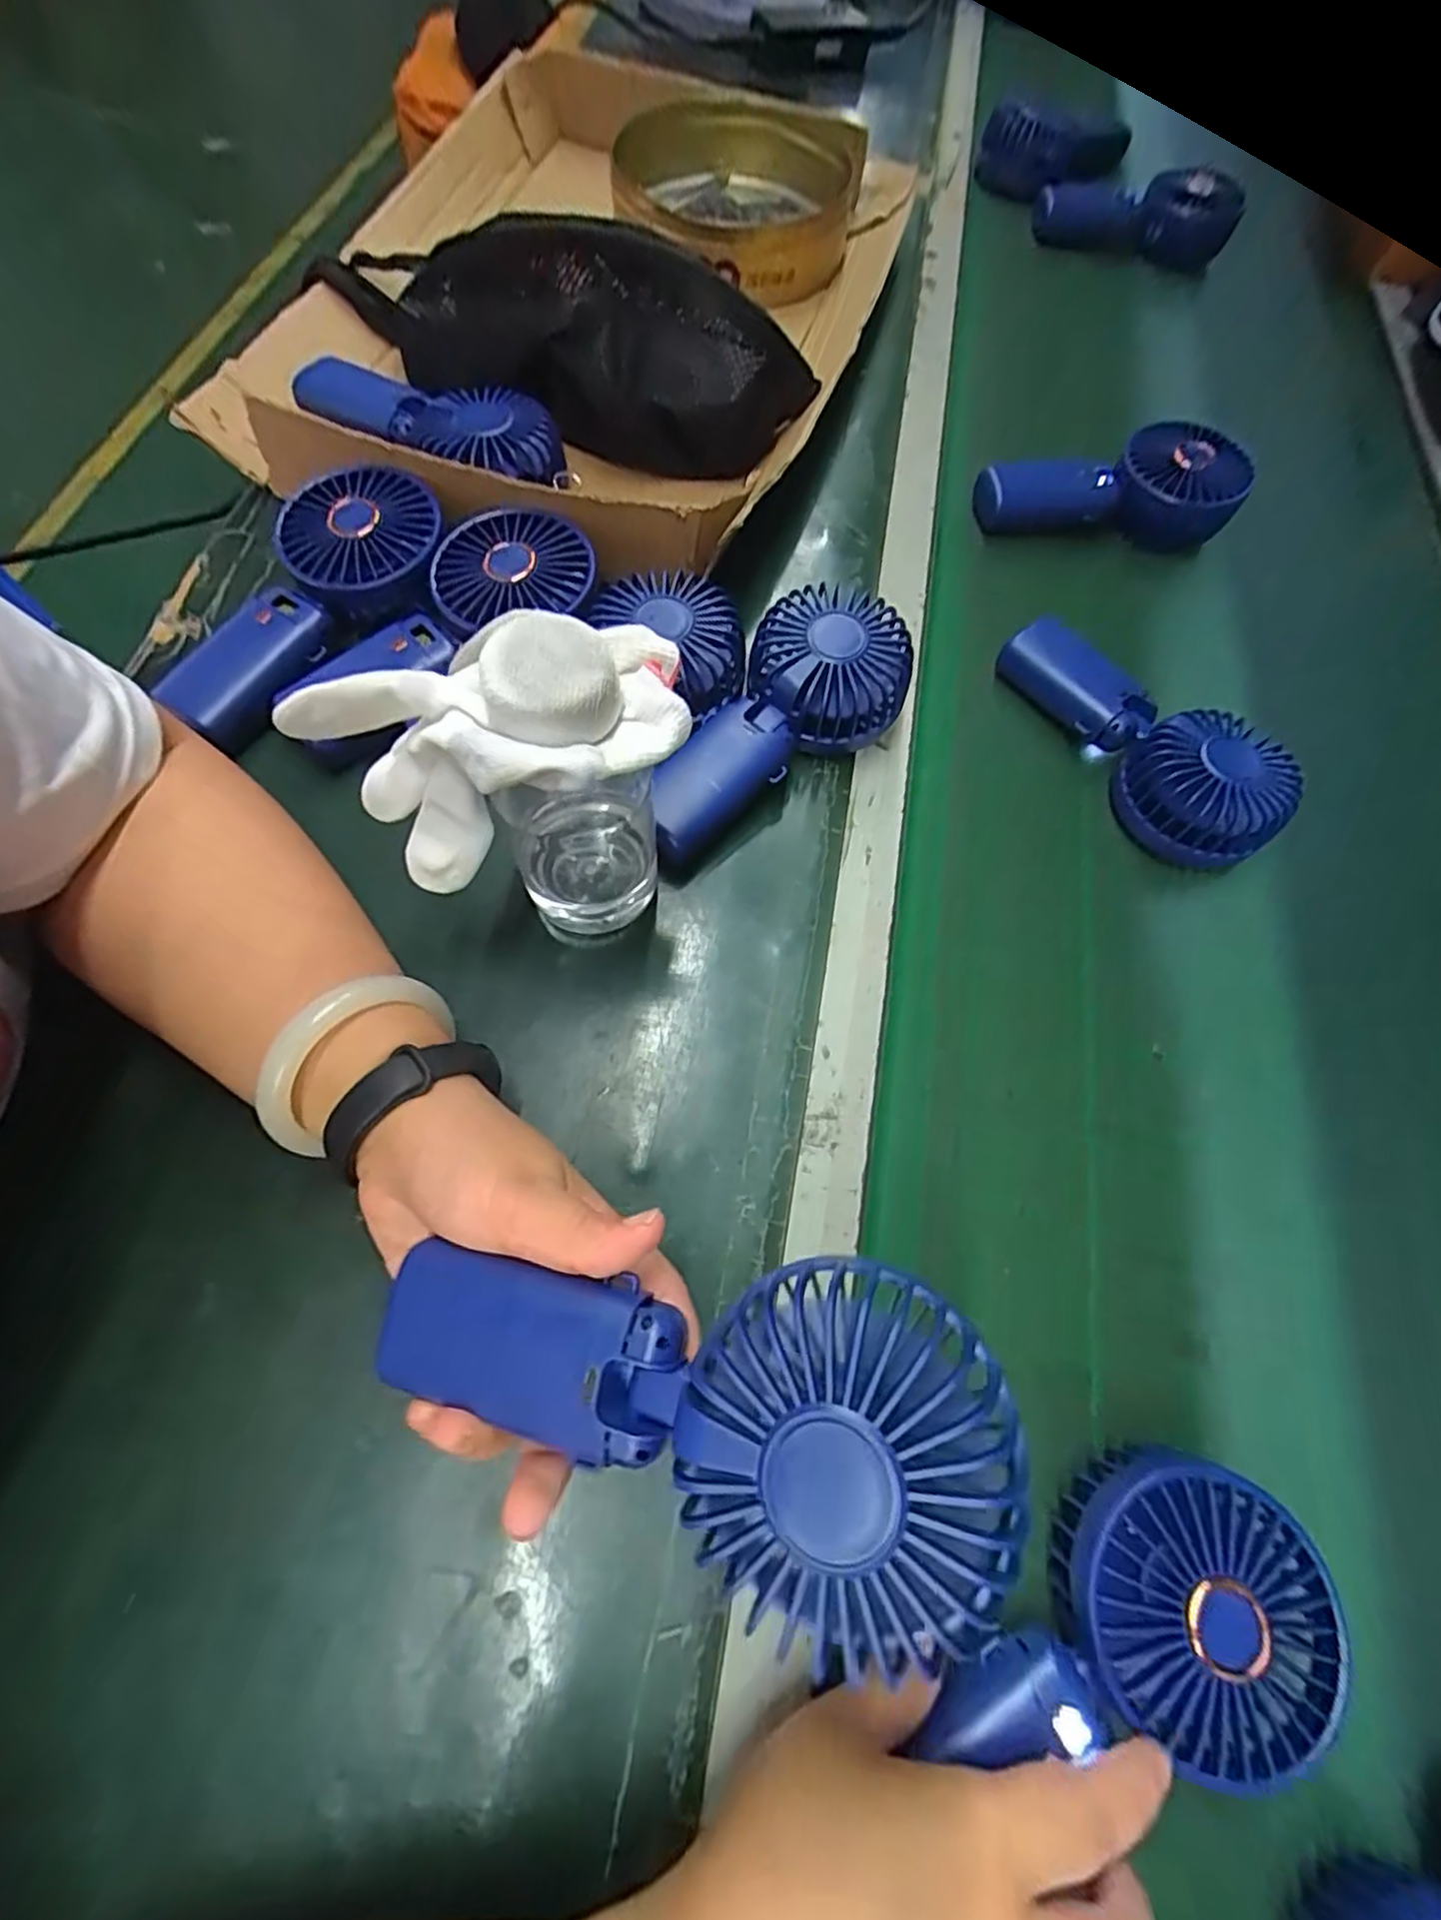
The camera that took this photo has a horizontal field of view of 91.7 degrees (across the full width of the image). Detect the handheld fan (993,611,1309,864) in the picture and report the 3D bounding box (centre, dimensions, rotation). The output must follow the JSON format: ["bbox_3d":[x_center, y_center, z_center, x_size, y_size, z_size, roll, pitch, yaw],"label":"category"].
[{"bbox_3d":[0.248,-0.137,0.424,0.074,0.063,0.190,-27,71,-14],"label":"handheld fan"}]

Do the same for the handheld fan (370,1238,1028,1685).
[{"bbox_3d":[-0.018,0.121,0.194,0.183,0.037,0.078,4,64,18],"label":"handheld fan"}]

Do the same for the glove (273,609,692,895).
[{"bbox_3d":[-0.079,-0.070,0.262,0.130,0.100,0.065,-11,69,-11],"label":"glove"}]

